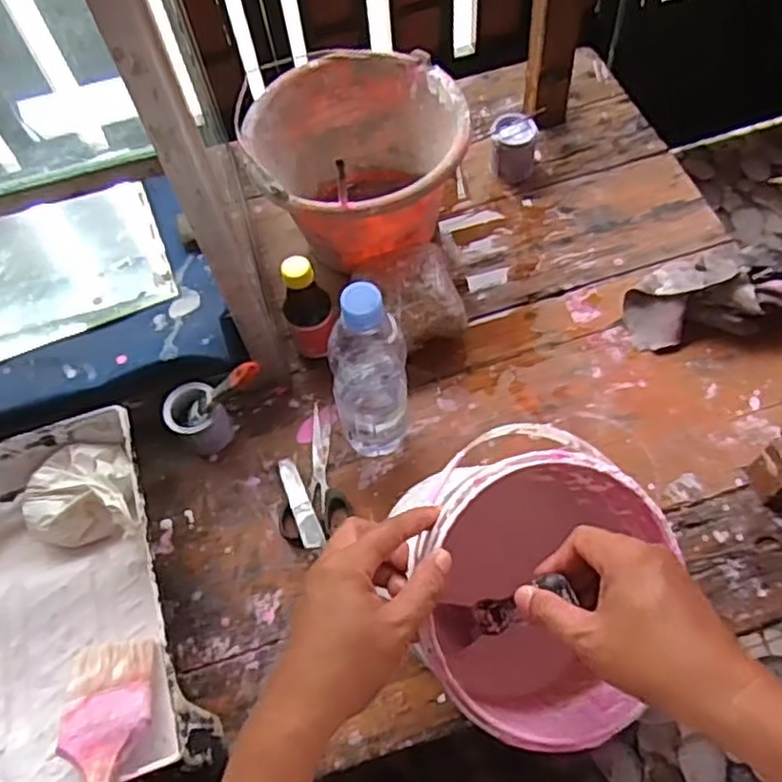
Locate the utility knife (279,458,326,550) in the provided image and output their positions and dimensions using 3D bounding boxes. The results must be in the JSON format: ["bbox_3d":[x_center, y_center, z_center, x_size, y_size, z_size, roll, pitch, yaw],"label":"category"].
[{"bbox_3d":[-0.091,0.112,0.721,0.022,0.011,0.102,-21,60,-8],"label":"utility knife"}]

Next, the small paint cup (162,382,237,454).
[{"bbox_3d":[-0.200,0.030,0.750,0.053,0.073,0.055,-2,59,3],"label":"small paint cup"}]

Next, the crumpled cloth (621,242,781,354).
[{"bbox_3d":[0.349,-0.103,0.774,0.187,0.059,0.087,-15,58,16],"label":"crumpled cloth"}]

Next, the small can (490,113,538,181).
[{"bbox_3d":[0.154,-0.301,0.900,0.053,0.062,0.067,6,60,8],"label":"small can"}]

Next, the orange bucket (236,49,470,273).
[{"bbox_3d":[-0.034,-0.241,0.835,0.229,0.179,0.237,-2,59,3],"label":"orange bucket"}]

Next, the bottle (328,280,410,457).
[{"bbox_3d":[-0.018,-0.007,0.649,0.064,0.245,0.053,-12,59,-2],"label":"bottle"}]

